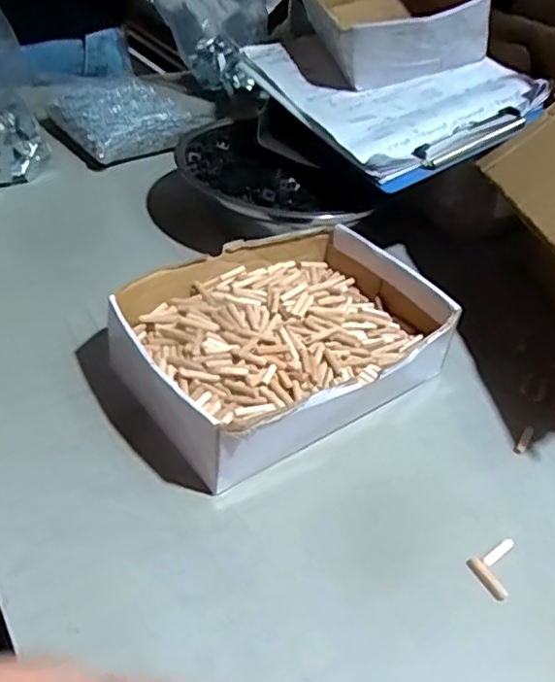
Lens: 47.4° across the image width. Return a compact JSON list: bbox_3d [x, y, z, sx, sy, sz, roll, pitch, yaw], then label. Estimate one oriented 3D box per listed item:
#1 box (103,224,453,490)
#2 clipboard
[{"bbox_3d":[0.006,-0.005,0.516,0.247,0.062,0.192,-25,49,-31],"label":"box"},{"bbox_3d":[0.117,-0.277,0.683,0.210,0.020,0.298,-25,51,-10],"label":"clipboard"}]

